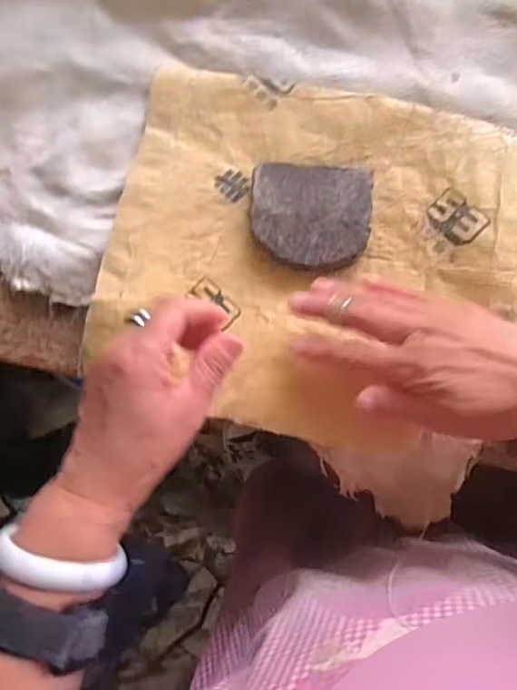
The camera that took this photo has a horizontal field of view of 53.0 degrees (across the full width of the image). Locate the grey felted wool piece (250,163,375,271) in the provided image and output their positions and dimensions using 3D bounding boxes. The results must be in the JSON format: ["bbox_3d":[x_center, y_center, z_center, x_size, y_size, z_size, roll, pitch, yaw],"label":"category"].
[{"bbox_3d":[0.038,-0.096,0.389,0.088,0.015,0.075,7,86,10],"label":"grey felted wool piece"}]

